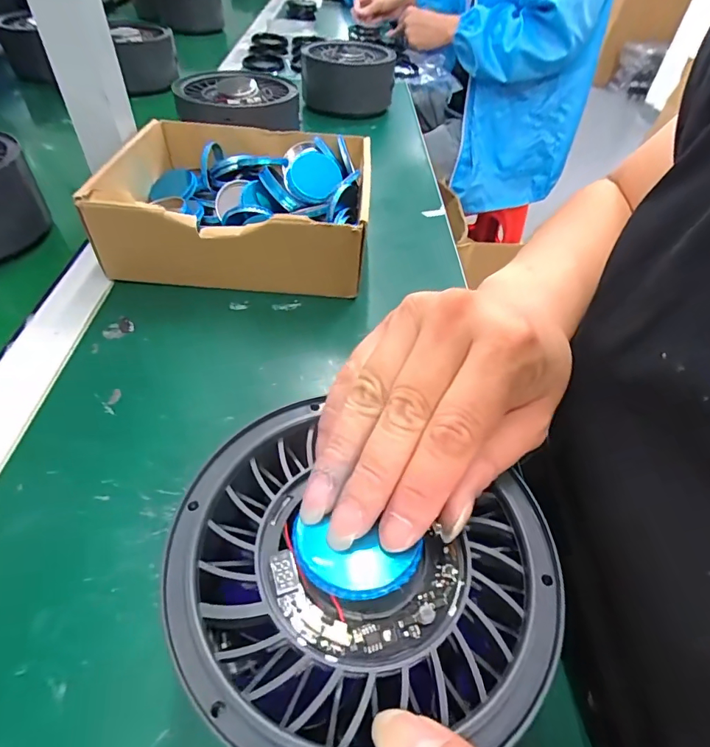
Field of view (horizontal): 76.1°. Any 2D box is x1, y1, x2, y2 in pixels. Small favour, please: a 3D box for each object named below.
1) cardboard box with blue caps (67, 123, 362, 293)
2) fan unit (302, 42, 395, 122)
[{"bbox_3d":[-0.093,-0.149,0.399,0.202,0.072,0.169,4,47,-1],"label":"cardboard box with blue caps"},{"bbox_3d":[-0.009,-0.436,0.673,0.134,0.070,0.122,5,47,0],"label":"fan unit"}]

